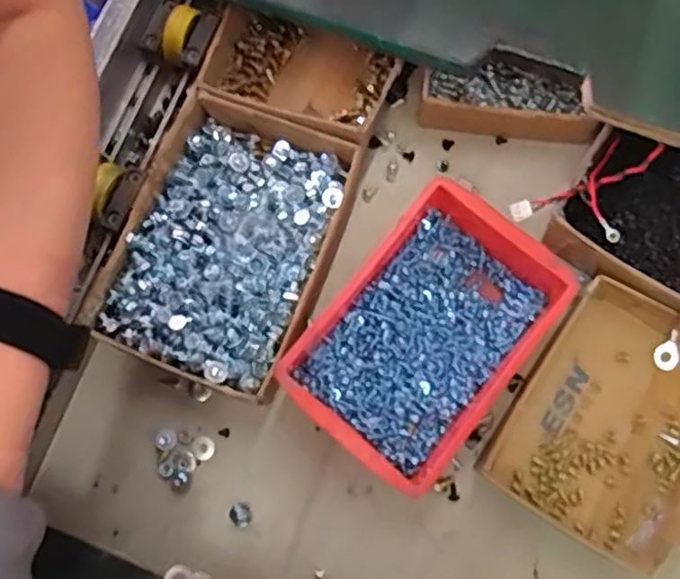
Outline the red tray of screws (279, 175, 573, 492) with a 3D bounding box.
[{"bbox_3d":[0.066,0.035,0.510,0.138,0.048,0.202,37,80,9],"label":"red tray of screws"}]

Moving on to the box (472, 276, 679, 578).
[{"bbox_3d":[0.205,0.097,0.506,0.145,0.039,0.174,32,79,8],"label":"box"}]

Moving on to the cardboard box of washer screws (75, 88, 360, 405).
[{"bbox_3d":[-0.088,-0.035,0.534,0.154,0.044,0.208,20,78,6],"label":"cardboard box of washer screws"}]

